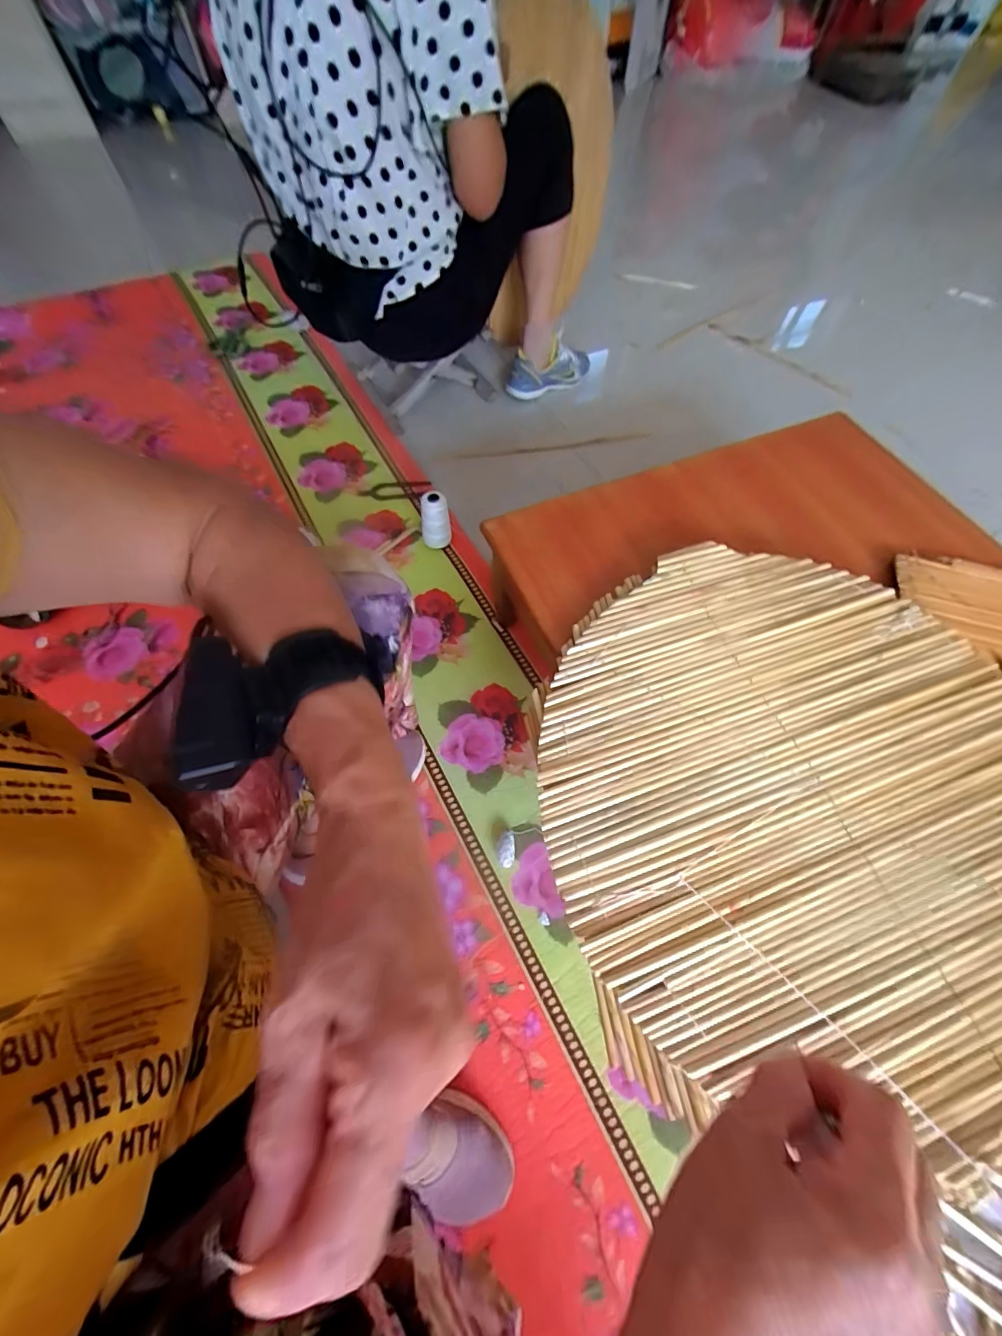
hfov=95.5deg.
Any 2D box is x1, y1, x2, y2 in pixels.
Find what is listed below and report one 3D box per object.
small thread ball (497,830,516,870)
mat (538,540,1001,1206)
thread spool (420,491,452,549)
[{"bbox_3d":[0.008,0.263,0.661,0.026,0.012,0.049,-3,64,-3],"label":"small thread ball"},{"bbox_3d":[0.316,0.115,0.471,0.528,0.029,0.527,1,64,-1],"label":"mat"},{"bbox_3d":[-0.126,-0.277,0.870,0.056,0.109,0.046,-12,63,-7],"label":"thread spool"}]

